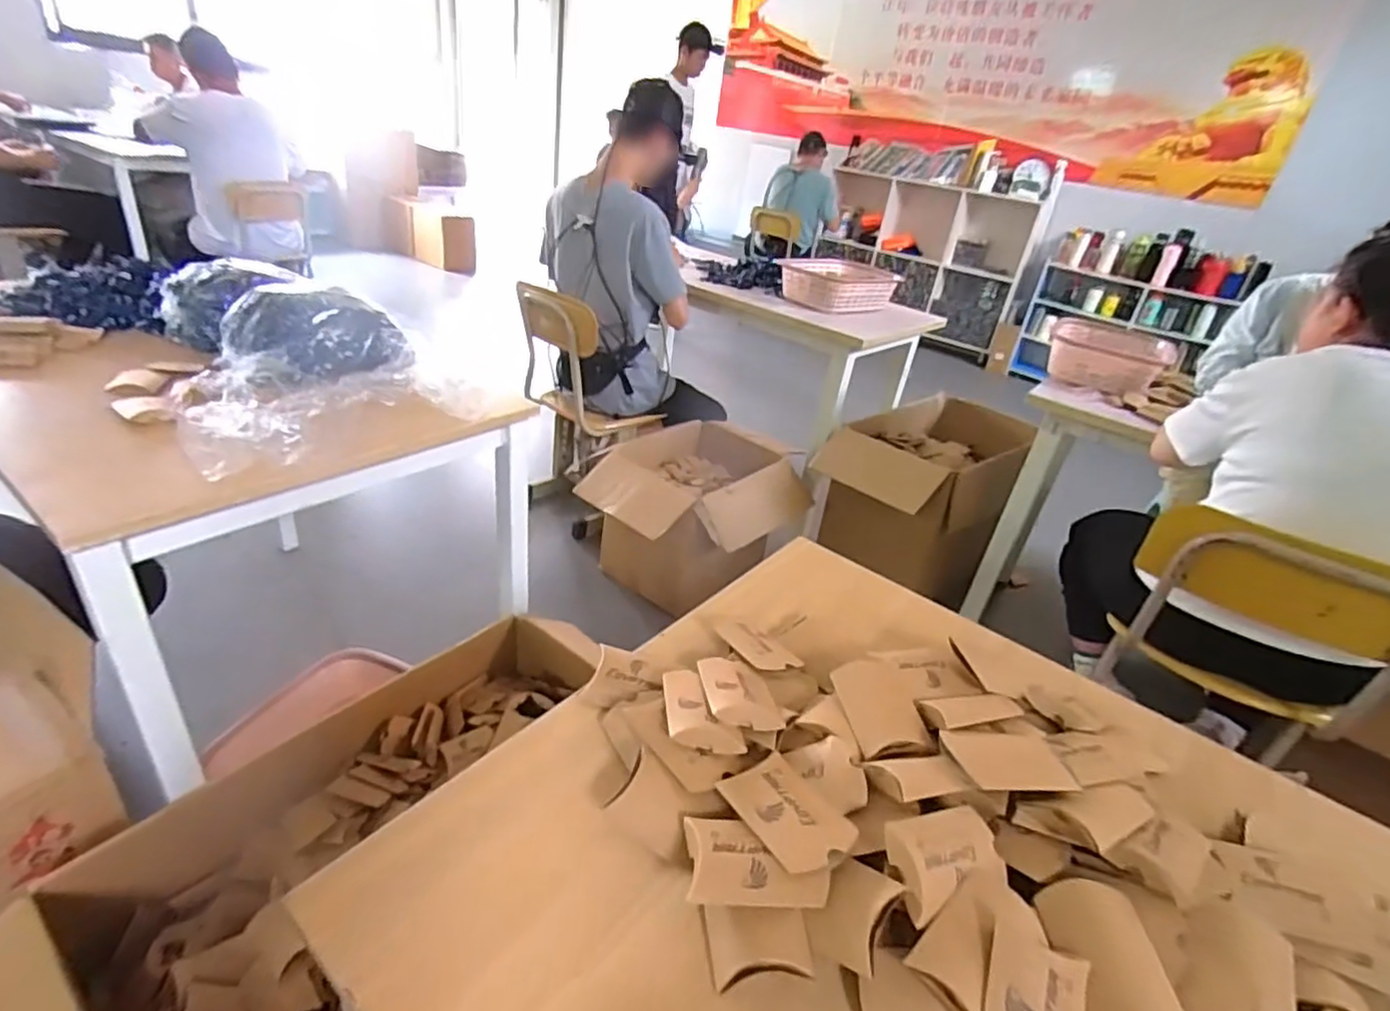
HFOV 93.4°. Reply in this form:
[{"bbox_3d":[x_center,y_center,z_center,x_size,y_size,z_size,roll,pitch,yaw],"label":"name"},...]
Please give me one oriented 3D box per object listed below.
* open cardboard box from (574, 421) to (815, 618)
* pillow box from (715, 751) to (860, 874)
[{"bbox_3d":[0.008,0.011,1.894,0.452,0.331,0.637,28,34,29],"label":"open cardboard box"},{"bbox_3d":[0.061,0.202,0.433,0.058,0.014,0.082,-12,36,-33],"label":"pillow box"}]

